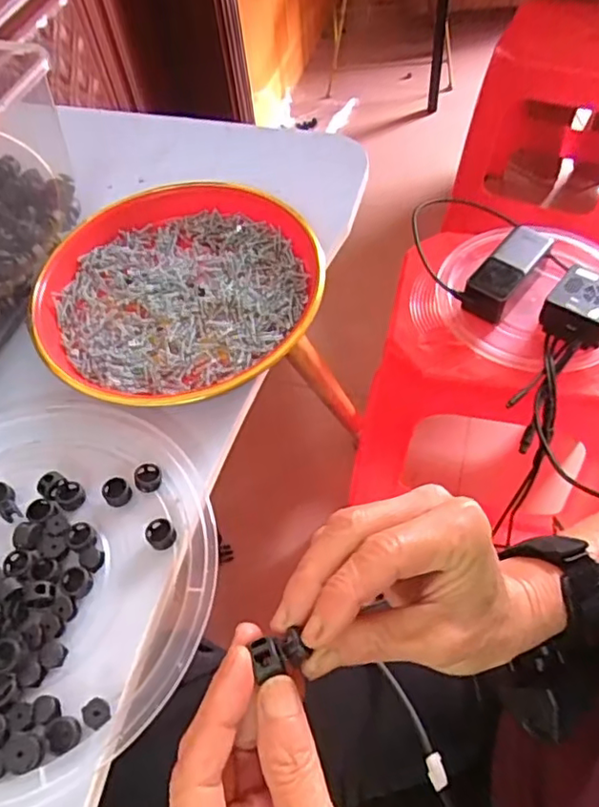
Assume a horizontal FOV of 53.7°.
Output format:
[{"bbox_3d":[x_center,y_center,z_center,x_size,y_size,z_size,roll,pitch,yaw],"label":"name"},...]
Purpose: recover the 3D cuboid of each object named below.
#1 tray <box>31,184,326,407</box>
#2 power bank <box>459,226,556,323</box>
[{"bbox_3d":[-0.093,-0.091,0.461,0.216,0.024,0.215,-23,57,-10],"label":"tray"},{"bbox_3d":[0.260,-0.169,0.738,0.055,0.038,0.143,36,80,25],"label":"power bank"}]

